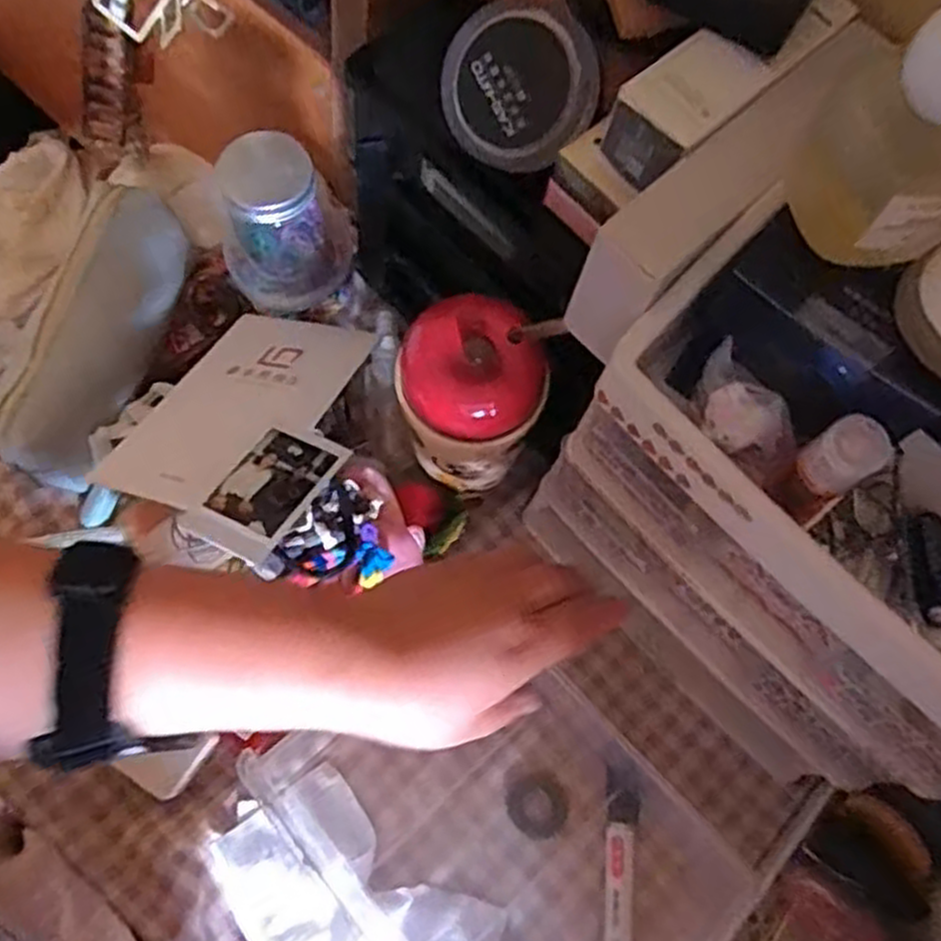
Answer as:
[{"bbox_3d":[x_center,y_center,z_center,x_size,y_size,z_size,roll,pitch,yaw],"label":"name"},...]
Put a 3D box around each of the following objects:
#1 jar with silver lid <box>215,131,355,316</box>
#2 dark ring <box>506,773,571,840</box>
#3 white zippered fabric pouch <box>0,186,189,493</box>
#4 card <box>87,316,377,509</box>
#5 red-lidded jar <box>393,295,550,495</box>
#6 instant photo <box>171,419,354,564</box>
[{"bbox_3d":[-0.118,-0.152,0.498,0.082,0.124,0.065,-22,73,-9],"label":"jar with silver lid"},{"bbox_3d":[0.041,0.201,0.477,0.036,0.007,0.035,1,71,-2],"label":"dark ring"},{"bbox_3d":[-0.240,-0.088,0.515,0.056,0.048,0.195,15,71,3],"label":"white zippered fabric pouch"},{"bbox_3d":[-0.139,-0.040,0.479,0.113,0.006,0.155,11,51,23],"label":"card"},{"bbox_3d":[0.000,-0.039,0.445,0.075,0.108,0.069,20,71,5],"label":"red-lidded jar"},{"bbox_3d":[-0.111,0.008,0.429,0.059,0.006,0.082,22,55,20],"label":"instant photo"}]

